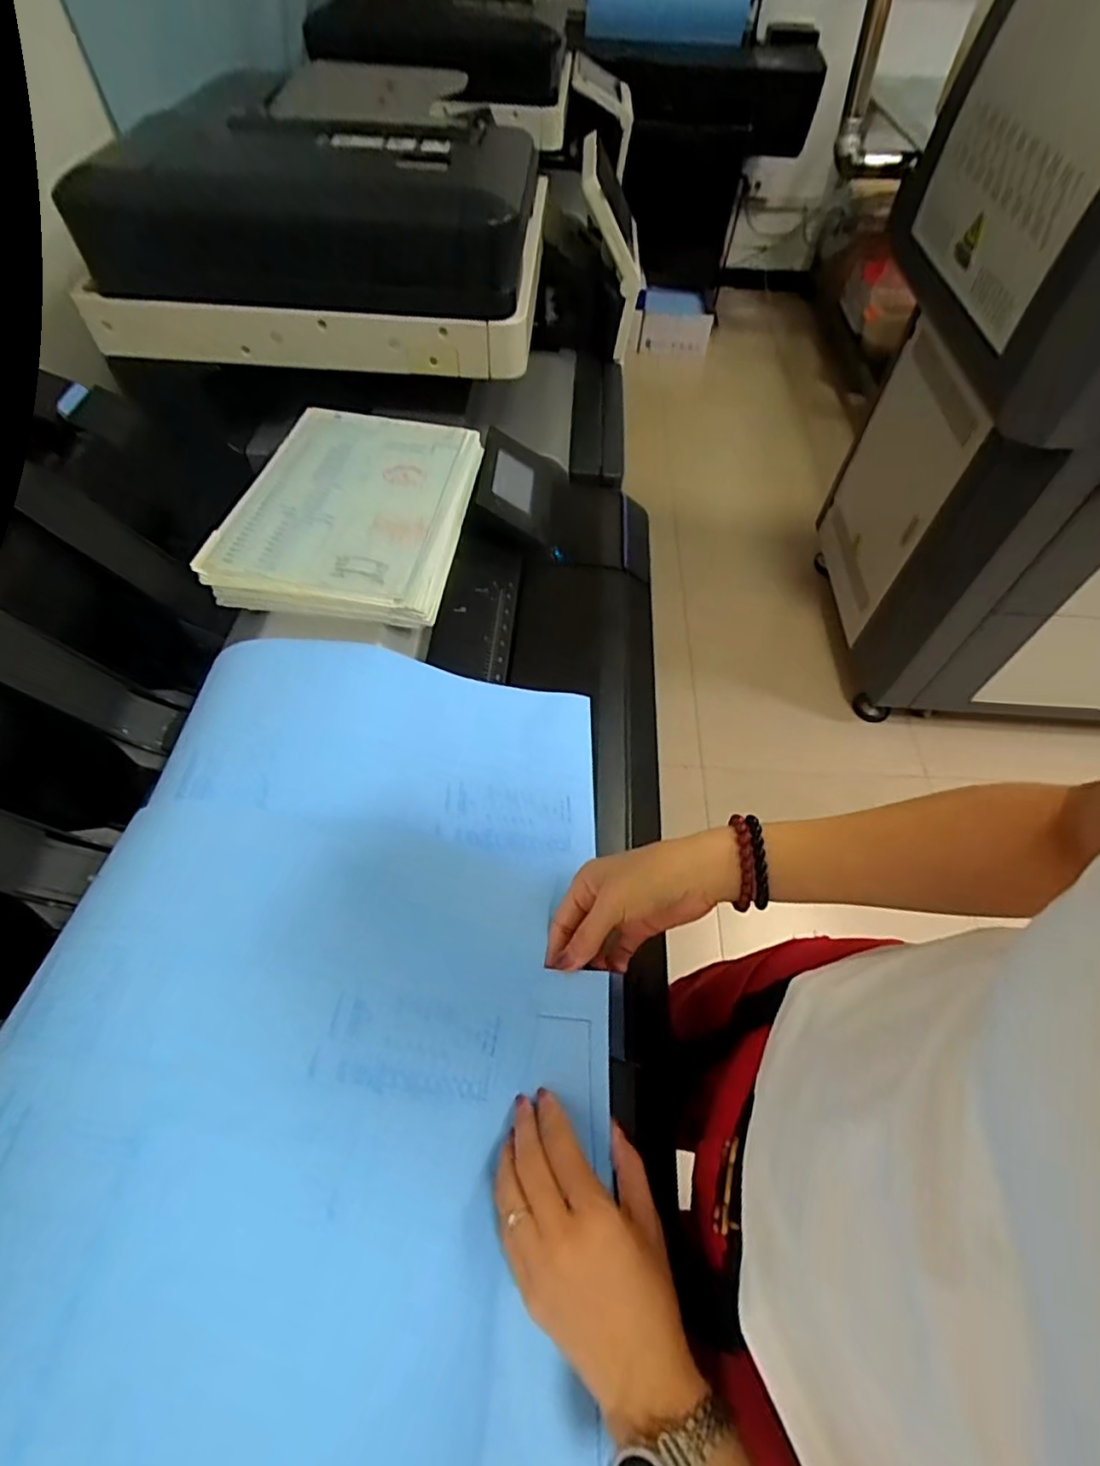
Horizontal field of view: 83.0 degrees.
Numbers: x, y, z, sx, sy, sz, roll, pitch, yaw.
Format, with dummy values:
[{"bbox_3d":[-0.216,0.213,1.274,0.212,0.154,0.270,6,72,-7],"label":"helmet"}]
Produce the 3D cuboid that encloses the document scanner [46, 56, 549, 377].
[{"bbox_3d":[-0.322,-0.830,0.977,0.596,0.203,0.603,2,56,-1],"label":"document scanner"}]

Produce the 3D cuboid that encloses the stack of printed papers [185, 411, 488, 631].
[{"bbox_3d":[-0.212,-0.251,0.678,0.227,0.034,0.309,6,56,2],"label":"stack of printed papers"}]

